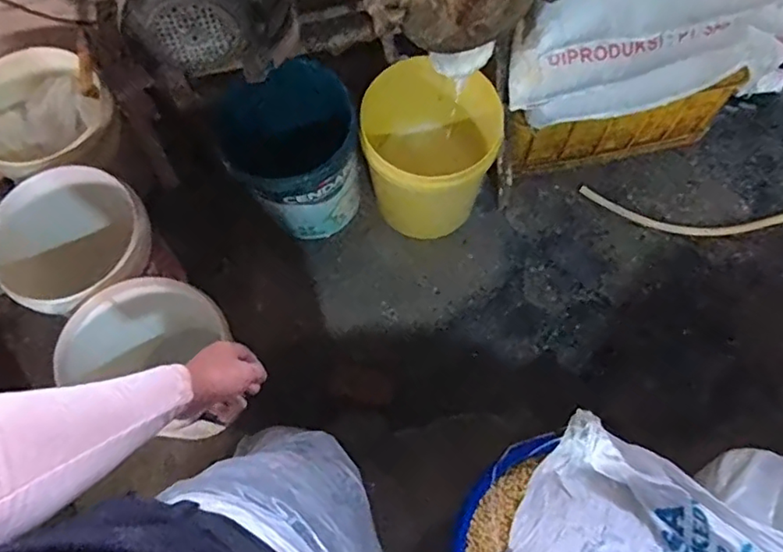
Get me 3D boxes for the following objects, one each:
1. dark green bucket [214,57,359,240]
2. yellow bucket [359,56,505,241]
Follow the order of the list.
[{"bbox_3d":[-0.225,-0.287,1.409,0.298,0.307,0.272,-1,70,2],"label":"dark green bucket"},{"bbox_3d":[0.090,-0.308,1.440,0.305,0.314,0.371,-11,70,-1],"label":"yellow bucket"}]

